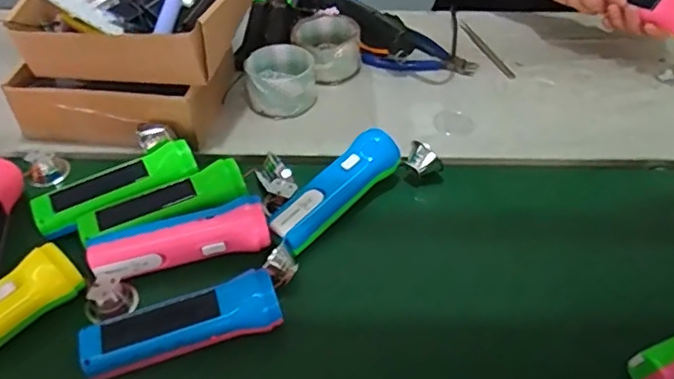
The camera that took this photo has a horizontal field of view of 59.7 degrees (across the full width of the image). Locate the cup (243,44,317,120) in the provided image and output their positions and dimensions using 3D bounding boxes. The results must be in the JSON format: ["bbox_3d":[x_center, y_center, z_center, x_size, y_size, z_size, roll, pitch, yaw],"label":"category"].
[{"bbox_3d":[-0.069,-0.130,0.713,0.081,0.056,0.084,-1,42,1],"label":"cup"}]

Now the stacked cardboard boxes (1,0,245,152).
[{"bbox_3d":[-0.216,-0.174,0.666,0.225,0.125,0.244,9,43,13],"label":"stacked cardboard boxes"}]

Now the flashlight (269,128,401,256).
[{"bbox_3d":[0.000,0.000,0.579,0.041,0.044,0.159,31,52,32],"label":"flashlight"}]

